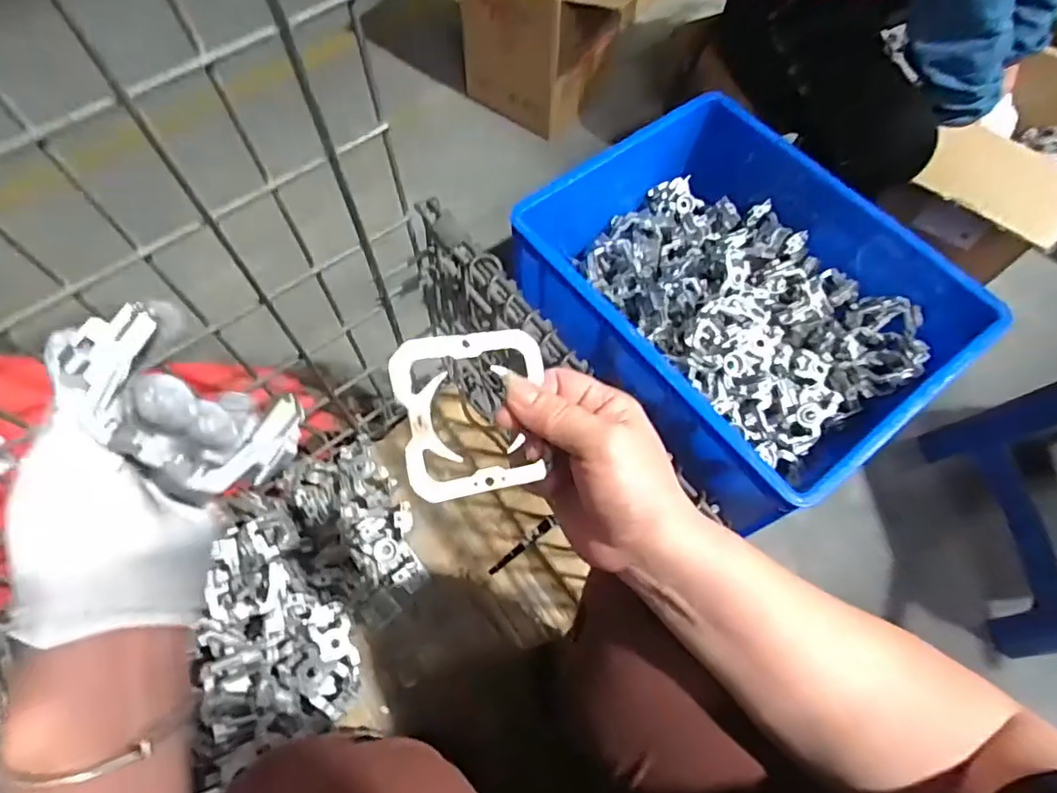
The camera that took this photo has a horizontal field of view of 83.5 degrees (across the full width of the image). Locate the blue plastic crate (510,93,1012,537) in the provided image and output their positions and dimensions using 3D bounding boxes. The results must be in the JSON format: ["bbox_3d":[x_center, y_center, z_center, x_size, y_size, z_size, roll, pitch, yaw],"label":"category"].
[{"bbox_3d":[0.298,-0.153,0.851,0.440,0.176,0.531,-35,70,-15],"label":"blue plastic crate"}]

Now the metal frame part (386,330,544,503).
[{"bbox_3d":[-0.025,0.007,0.286,0.073,0.005,0.077,-9,86,-22],"label":"metal frame part"}]

